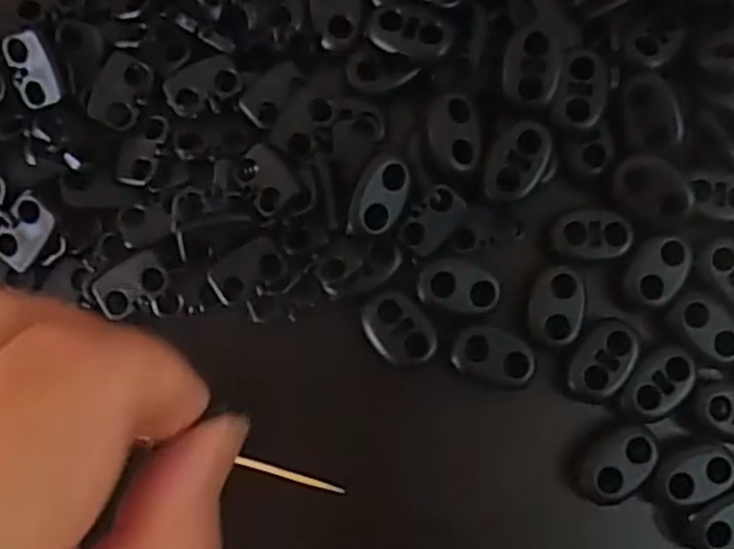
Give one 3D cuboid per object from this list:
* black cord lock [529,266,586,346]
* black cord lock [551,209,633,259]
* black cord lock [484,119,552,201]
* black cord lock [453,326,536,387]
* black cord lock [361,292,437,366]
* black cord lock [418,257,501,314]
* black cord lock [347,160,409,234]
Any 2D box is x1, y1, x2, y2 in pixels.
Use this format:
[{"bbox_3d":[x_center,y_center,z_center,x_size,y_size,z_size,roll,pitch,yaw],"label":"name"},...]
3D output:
[{"bbox_3d":[0.047,0.008,0.181,0.013,0.004,0.019,8,84,-3],"label":"black cord lock"},{"bbox_3d":[0.056,-0.010,0.184,0.019,0.004,0.012,-3,85,-4],"label":"black cord lock"},{"bbox_3d":[0.037,-0.027,0.178,0.013,0.004,0.020,24,84,-2],"label":"black cord lock"},{"bbox_3d":[0.031,0.020,0.178,0.020,0.004,0.013,15,84,-2],"label":"black cord lock"},{"bbox_3d":[0.008,0.013,0.178,0.014,0.004,0.019,-43,89,-7],"label":"black cord lock"},{"bbox_3d":[0.023,0.003,0.179,0.020,0.004,0.012,14,84,-3],"label":"black cord lock"},{"bbox_3d":[0.003,-0.017,0.174,0.011,0.007,0.019,25,84,-1],"label":"black cord lock"}]

